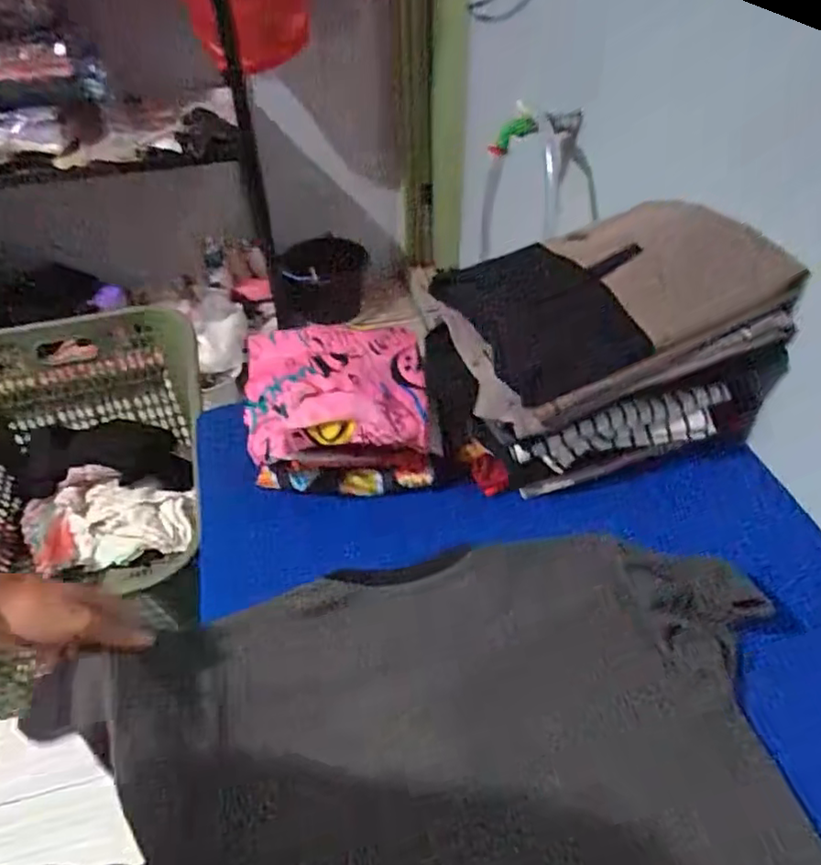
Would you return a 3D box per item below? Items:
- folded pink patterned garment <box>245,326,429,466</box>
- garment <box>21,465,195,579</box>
[{"bbox_3d":[-0.086,-0.050,0.696,0.203,0.054,0.176,-3,45,-1],"label":"folded pink patterned garment"},{"bbox_3d":[-0.508,0.147,1.022,0.280,0.119,0.126,-6,45,-4],"label":"garment"}]

